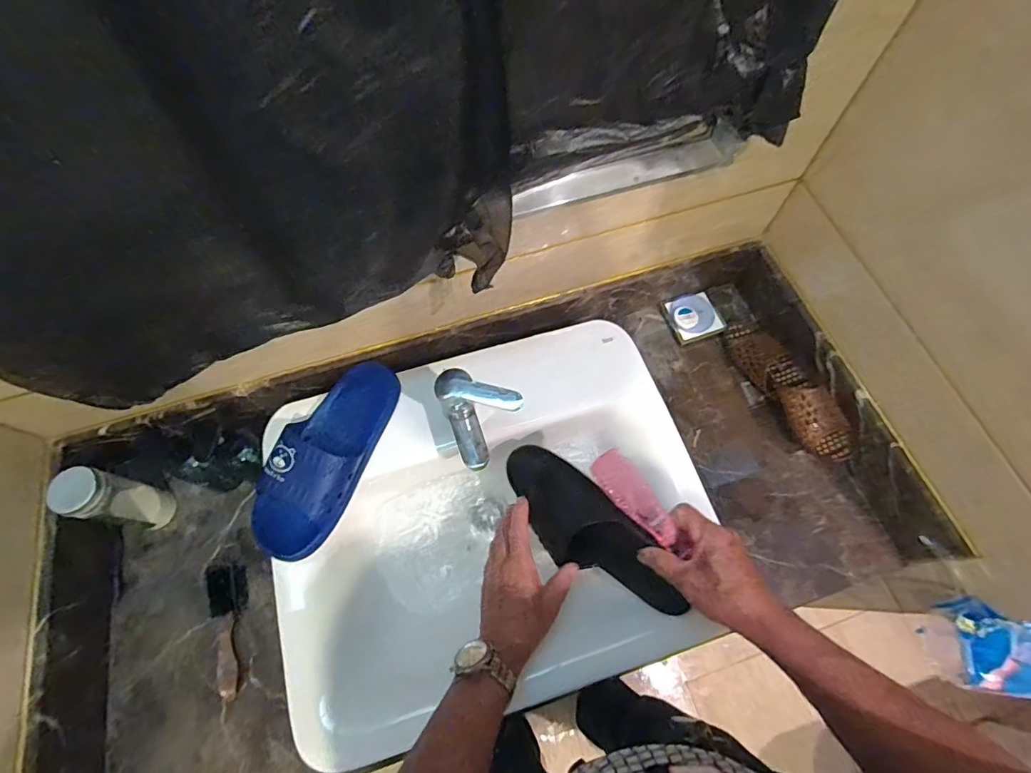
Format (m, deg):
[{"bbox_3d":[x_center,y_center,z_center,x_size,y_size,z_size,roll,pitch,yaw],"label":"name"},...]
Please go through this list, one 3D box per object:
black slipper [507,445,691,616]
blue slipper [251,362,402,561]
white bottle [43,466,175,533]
[{"bbox_3d":[0.097,0.169,0.608,0.253,0.070,0.104,28,99,23],"label":"black slipper"},{"bbox_3d":[-0.237,0.081,0.615,0.101,0.066,0.264,22,67,10],"label":"blue slipper"},{"bbox_3d":[-0.537,0.152,0.651,0.057,0.159,0.057,0,66,0],"label":"white bottle"}]

